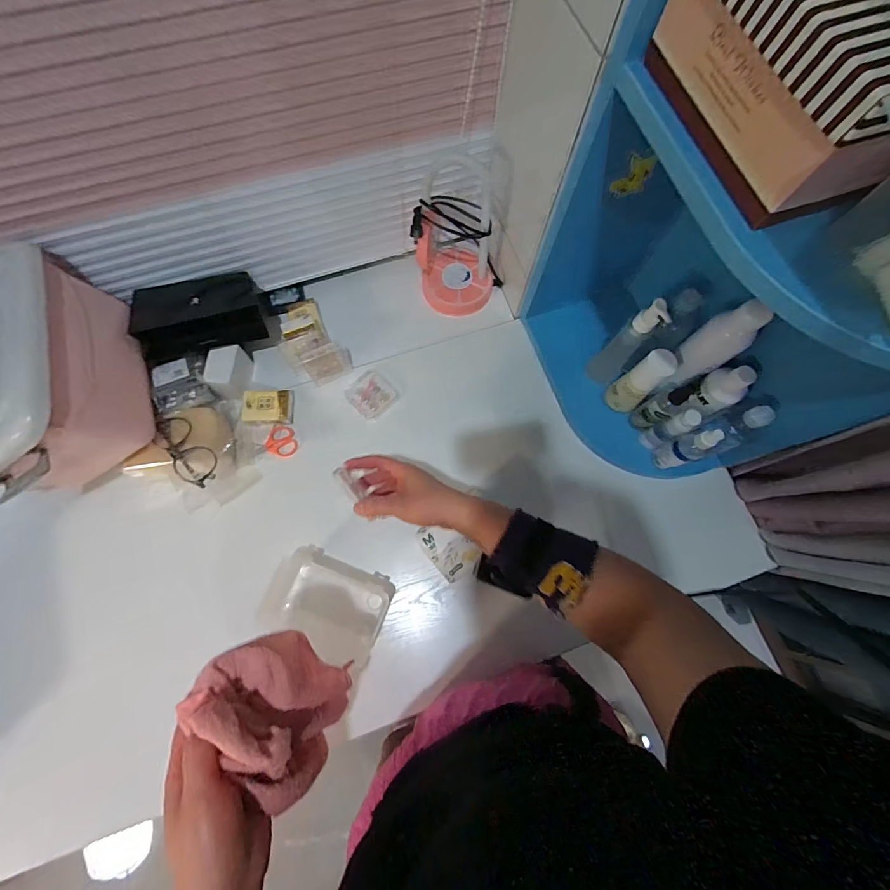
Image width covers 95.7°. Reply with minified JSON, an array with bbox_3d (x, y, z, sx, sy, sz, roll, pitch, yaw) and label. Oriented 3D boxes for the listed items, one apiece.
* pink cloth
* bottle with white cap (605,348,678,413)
[{"bbox_3d":[-0.140,0.228,0.343,0.076,0.132,0.129,-42,80,-12],"label":"pink cloth"},{"bbox_3d":[0.302,-0.097,0.629,0.049,0.129,0.054,-41,79,-12],"label":"bottle with white cap"}]

